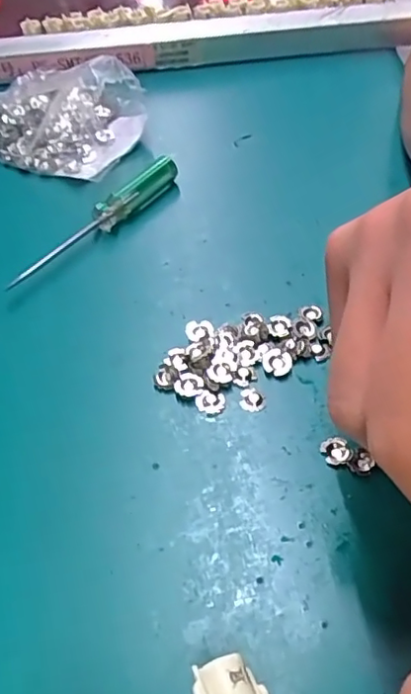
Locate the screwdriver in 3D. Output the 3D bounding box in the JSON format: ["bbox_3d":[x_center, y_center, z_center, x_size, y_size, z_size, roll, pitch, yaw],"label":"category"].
[{"bbox_3d":[-0.054,-0.064,0.299,0.010,0.014,0.112,29,58,28],"label":"screwdriver"}]

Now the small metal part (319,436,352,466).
[{"bbox_3d":[0.046,0.036,0.212,0.010,0.004,0.011,-3,49,4],"label":"small metal part"}]

